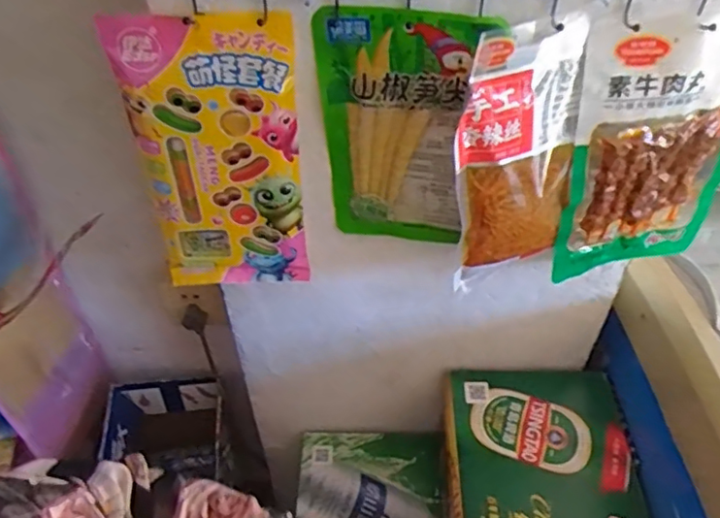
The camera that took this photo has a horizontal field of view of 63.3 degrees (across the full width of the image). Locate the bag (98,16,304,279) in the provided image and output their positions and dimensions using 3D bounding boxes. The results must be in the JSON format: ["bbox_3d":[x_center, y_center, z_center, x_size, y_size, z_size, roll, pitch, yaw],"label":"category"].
[{"bbox_3d":[-0.135,-0.088,0.572,0.148,0.282,0.034,-2,45,-2],"label":"bag"}]

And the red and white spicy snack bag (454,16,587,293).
[{"bbox_3d":[0.136,-0.083,0.517,0.110,0.233,0.026,-15,39,-11],"label":"red and white spicy snack bag"}]

